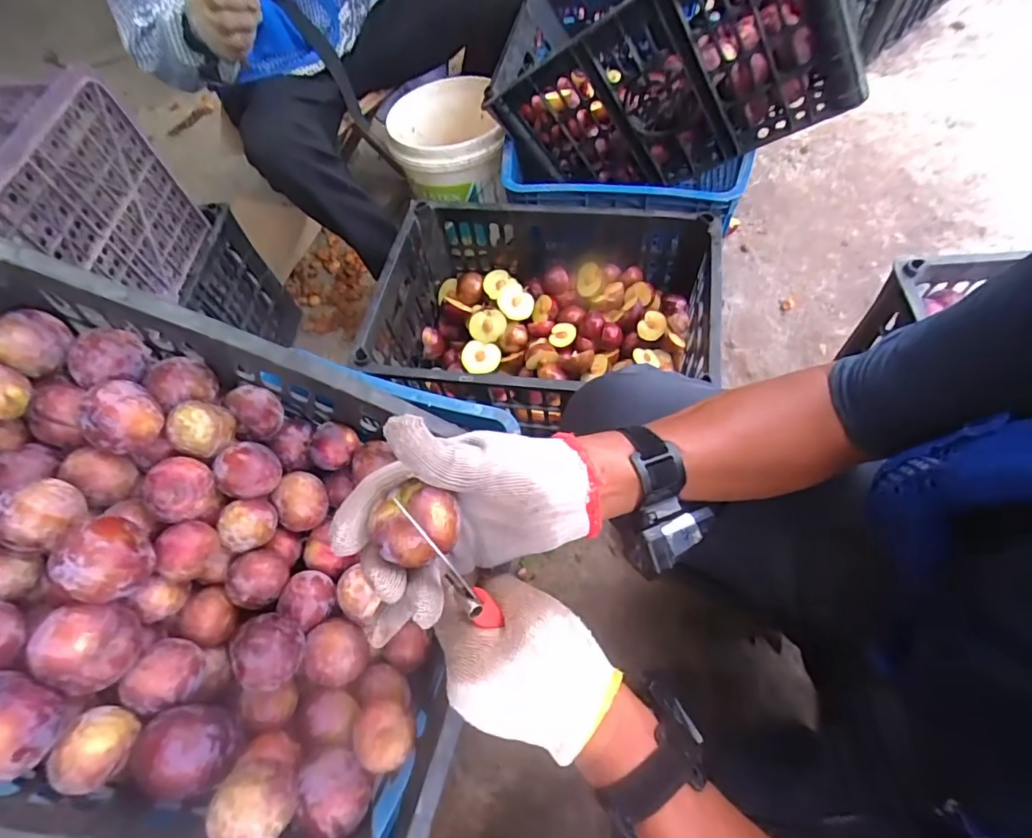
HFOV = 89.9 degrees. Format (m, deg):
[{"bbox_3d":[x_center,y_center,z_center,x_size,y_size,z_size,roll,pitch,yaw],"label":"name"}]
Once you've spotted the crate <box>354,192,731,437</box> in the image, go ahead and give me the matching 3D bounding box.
[{"bbox_3d":[0.039,-0.145,0.823,0.487,0.220,0.340,7,61,6],"label":"crate"}]

